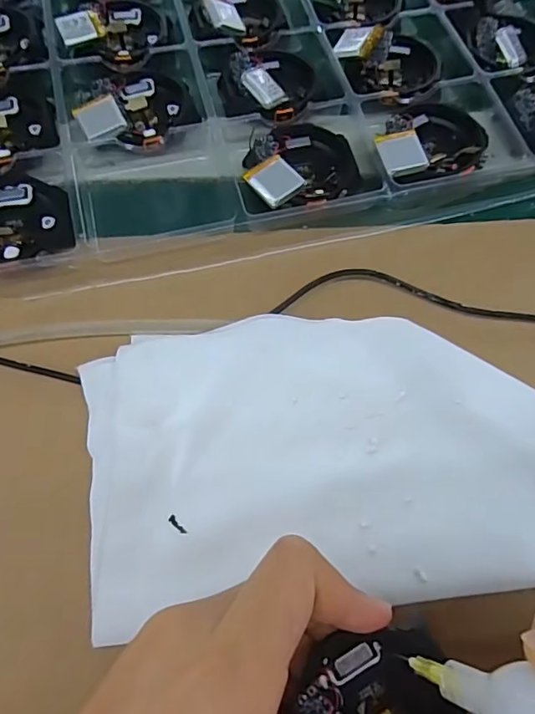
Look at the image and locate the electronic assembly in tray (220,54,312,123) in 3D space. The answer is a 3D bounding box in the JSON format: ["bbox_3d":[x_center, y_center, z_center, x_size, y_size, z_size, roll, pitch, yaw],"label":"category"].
[{"bbox_3d":[0.001,-0.147,0.265,0.047,0.013,0.048,1,70,-2],"label":"electronic assembly in tray"}]

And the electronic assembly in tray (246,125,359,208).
[{"bbox_3d":[0.017,-0.093,0.250,0.054,0.015,0.050,1,70,-2],"label":"electronic assembly in tray"}]

